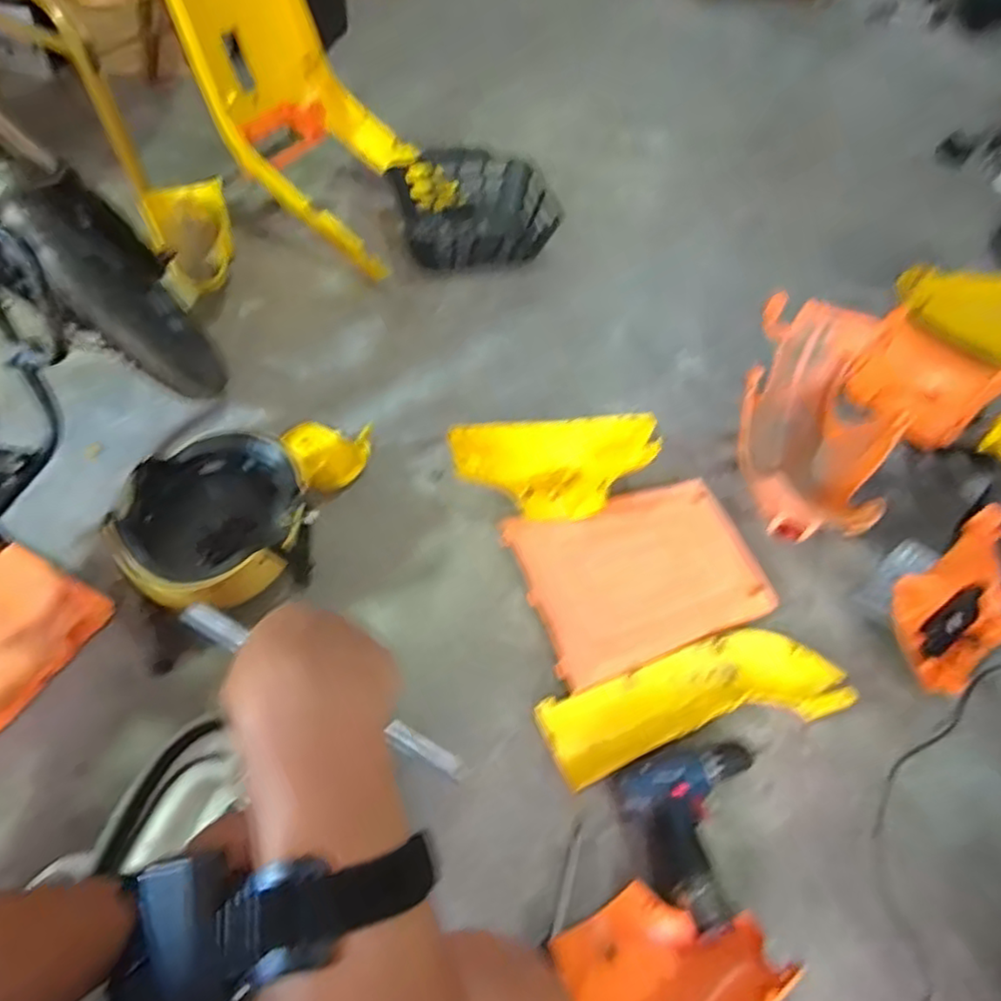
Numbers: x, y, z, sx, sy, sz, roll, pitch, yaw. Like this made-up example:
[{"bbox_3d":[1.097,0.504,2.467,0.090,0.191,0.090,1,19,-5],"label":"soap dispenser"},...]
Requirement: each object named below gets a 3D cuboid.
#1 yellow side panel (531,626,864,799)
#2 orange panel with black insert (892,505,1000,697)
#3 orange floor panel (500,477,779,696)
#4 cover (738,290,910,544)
[{"bbox_3d":[0.252,0.261,0.868,0.404,0.036,0.132,-11,58,-12],"label":"yellow side panel"},{"bbox_3d":[0.655,0.145,0.942,0.242,0.063,0.181,-28,105,-23],"label":"orange panel with black insert"},{"bbox_3d":[0.206,0.101,0.956,0.339,0.013,0.257,-15,59,-14],"label":"orange floor panel"},{"bbox_3d":[0.482,-0.109,1.048,0.227,0.188,0.479,21,57,9],"label":"cover"}]

